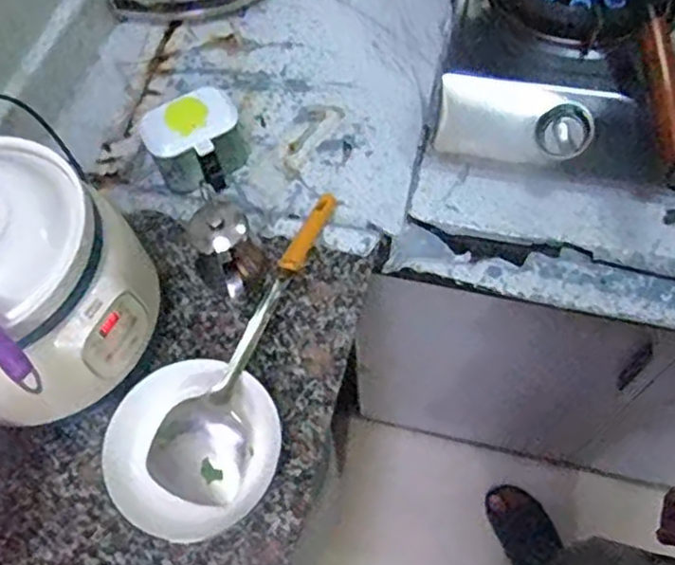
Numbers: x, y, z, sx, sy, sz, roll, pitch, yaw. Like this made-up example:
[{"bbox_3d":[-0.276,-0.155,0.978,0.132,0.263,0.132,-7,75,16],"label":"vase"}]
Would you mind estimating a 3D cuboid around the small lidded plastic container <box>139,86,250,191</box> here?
[{"bbox_3d":[-0.171,-0.168,0.825,0.114,0.091,0.092,-24,63,-9],"label":"small lidded plastic container"}]

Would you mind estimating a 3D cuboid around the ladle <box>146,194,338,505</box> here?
[{"bbox_3d":[-0.073,0.048,0.715,0.091,0.054,0.376,21,65,14],"label":"ladle"}]

